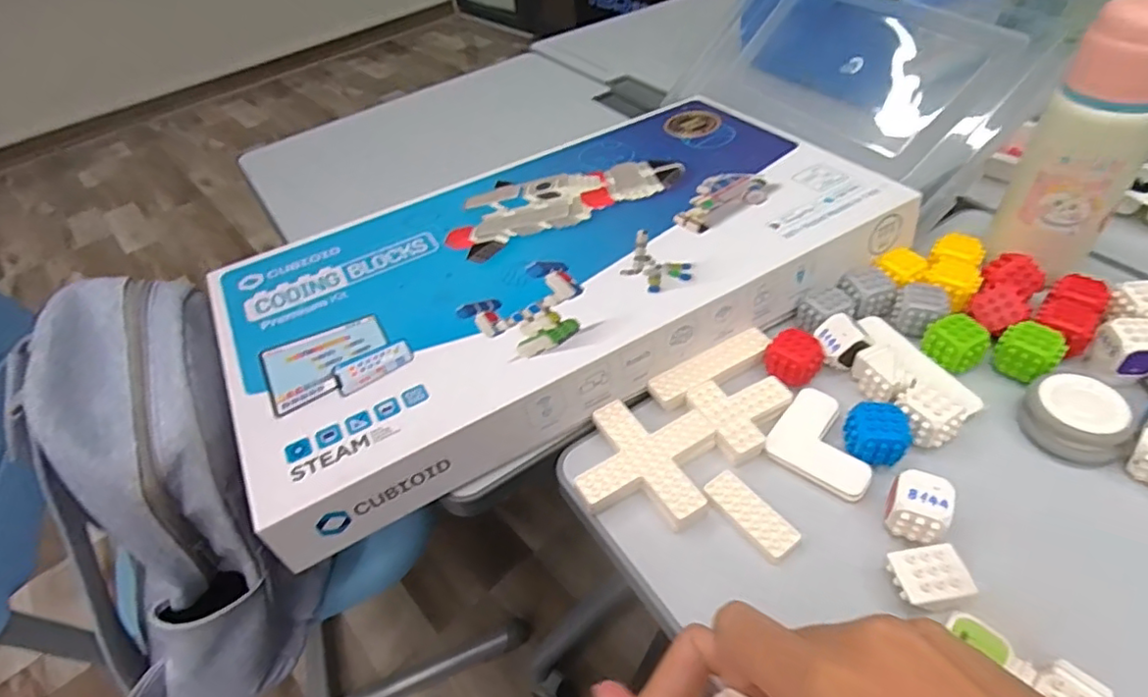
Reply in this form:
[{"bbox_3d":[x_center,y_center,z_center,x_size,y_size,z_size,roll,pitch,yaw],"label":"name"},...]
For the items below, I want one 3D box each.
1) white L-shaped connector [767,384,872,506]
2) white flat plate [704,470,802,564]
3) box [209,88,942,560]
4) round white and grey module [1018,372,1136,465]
[{"bbox_3d":[0.175,0.064,0.418,0.067,0.011,0.063,27,54,30],"label":"white L-shaped connector"},{"bbox_3d":[0.112,0.106,0.388,0.027,0.007,0.065,-28,48,-20],"label":"white flat plate"},{"bbox_3d":[-0.019,-0.086,0.526,0.534,0.049,0.305,-23,50,-17],"label":"box"},{"bbox_3d":[0.332,0.045,0.403,0.053,0.027,0.055,-4,45,4],"label":"round white and grey module"}]

